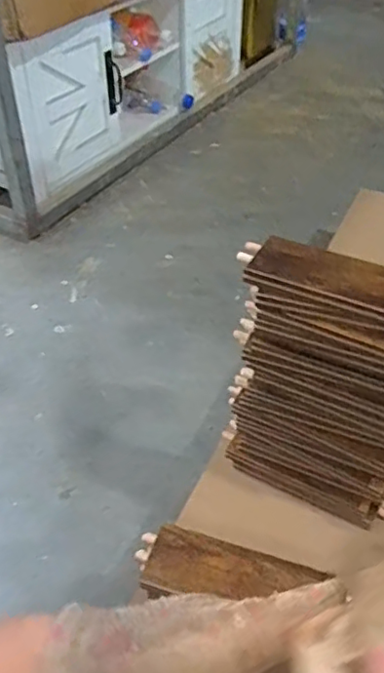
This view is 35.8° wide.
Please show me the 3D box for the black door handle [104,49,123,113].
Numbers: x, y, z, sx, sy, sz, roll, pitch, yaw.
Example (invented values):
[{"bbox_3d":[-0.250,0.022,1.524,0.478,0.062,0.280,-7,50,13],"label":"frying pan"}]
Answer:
[{"bbox_3d":[-0.192,-0.632,1.470,0.024,0.153,0.067,20,50,19],"label":"black door handle"}]

